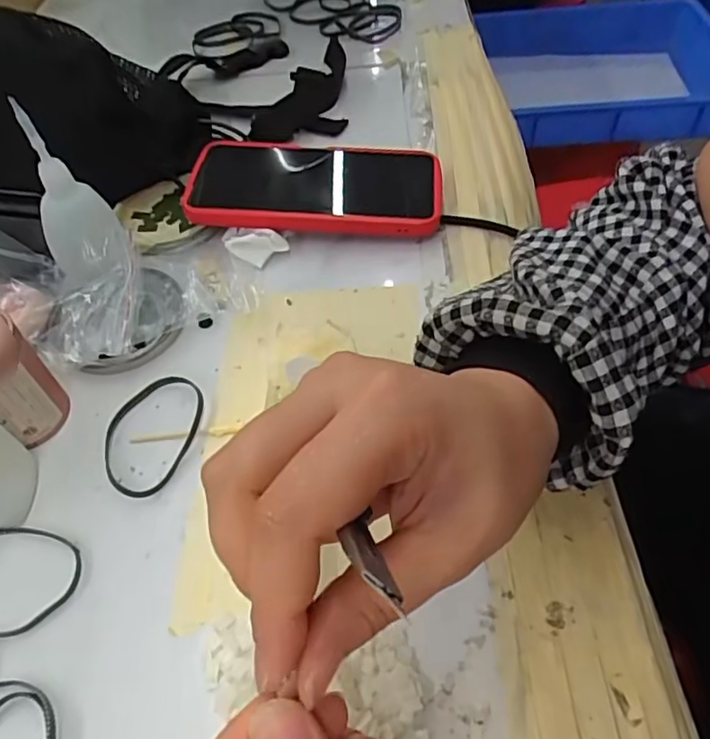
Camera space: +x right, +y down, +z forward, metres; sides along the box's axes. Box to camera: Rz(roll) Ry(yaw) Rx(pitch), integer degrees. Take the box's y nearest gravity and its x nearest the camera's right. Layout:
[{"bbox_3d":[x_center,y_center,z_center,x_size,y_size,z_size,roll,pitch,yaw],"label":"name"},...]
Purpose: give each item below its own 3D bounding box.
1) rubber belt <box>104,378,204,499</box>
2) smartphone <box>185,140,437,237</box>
[{"bbox_3d":[-0.107,0.032,0.318,0.048,0.004,0.070,15,54,15],"label":"rubber belt"},{"bbox_3d":[-0.026,-0.126,0.416,0.168,0.017,0.084,4,50,3],"label":"smartphone"}]

